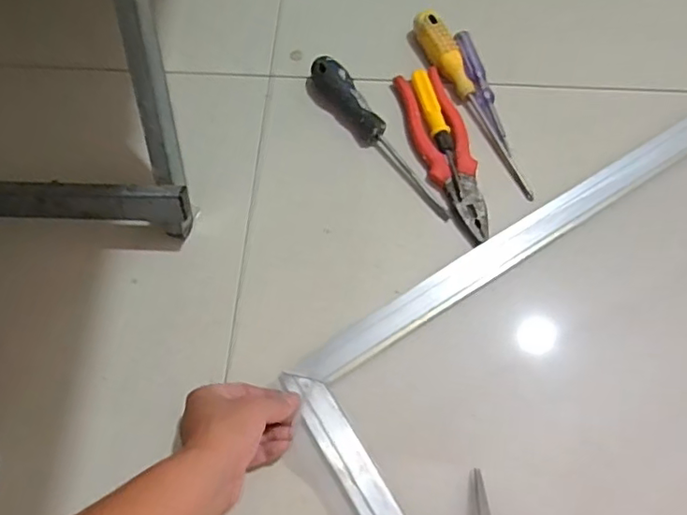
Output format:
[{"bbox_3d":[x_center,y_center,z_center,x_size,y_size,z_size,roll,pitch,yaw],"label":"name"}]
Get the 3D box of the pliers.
[{"bbox_3d":[0.100,-0.102,0.567,0.050,0.016,0.188,-14,69,-3],"label":"pliers"}]

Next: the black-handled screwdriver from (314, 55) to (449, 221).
[{"bbox_3d":[0.037,-0.118,0.569,0.026,0.034,0.200,-35,72,-11],"label":"black-handled screwdriver"}]

